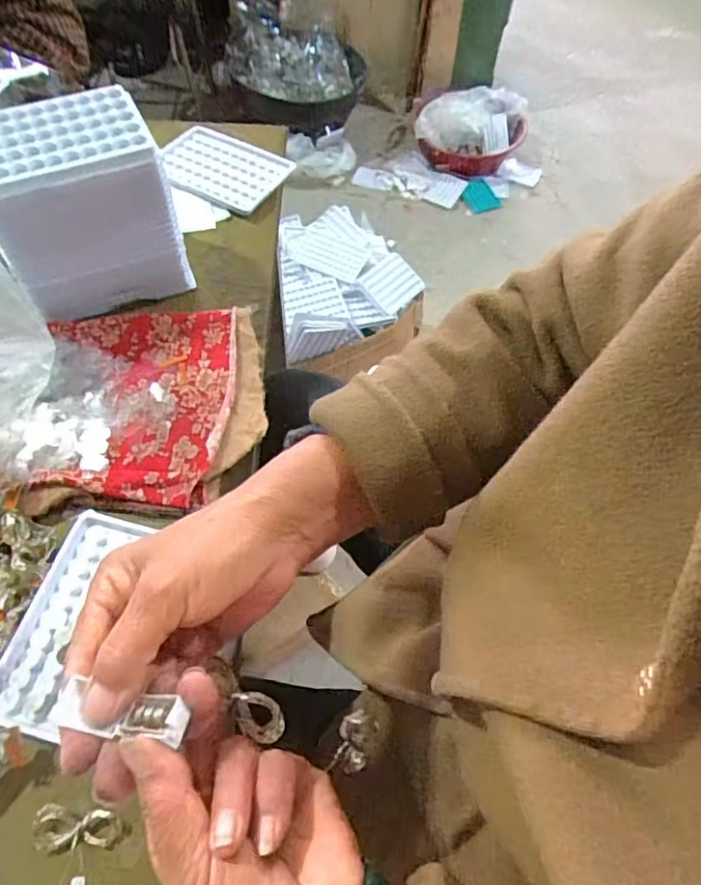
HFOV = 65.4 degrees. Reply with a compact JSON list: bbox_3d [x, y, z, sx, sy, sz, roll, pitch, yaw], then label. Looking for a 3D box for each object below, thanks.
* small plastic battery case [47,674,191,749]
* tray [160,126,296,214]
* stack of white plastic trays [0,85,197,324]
[{"bbox_3d":[-0.095,0.112,0.228,0.056,0.009,0.019,4,59,3],"label":"small plastic battery case"},{"bbox_3d":[-0.133,-0.282,0.566,0.125,0.014,0.093,25,61,10],"label":"tray"},{"bbox_3d":[-0.207,-0.182,0.428,0.128,0.121,0.088,-21,63,-16],"label":"stack of white plastic trays"}]

